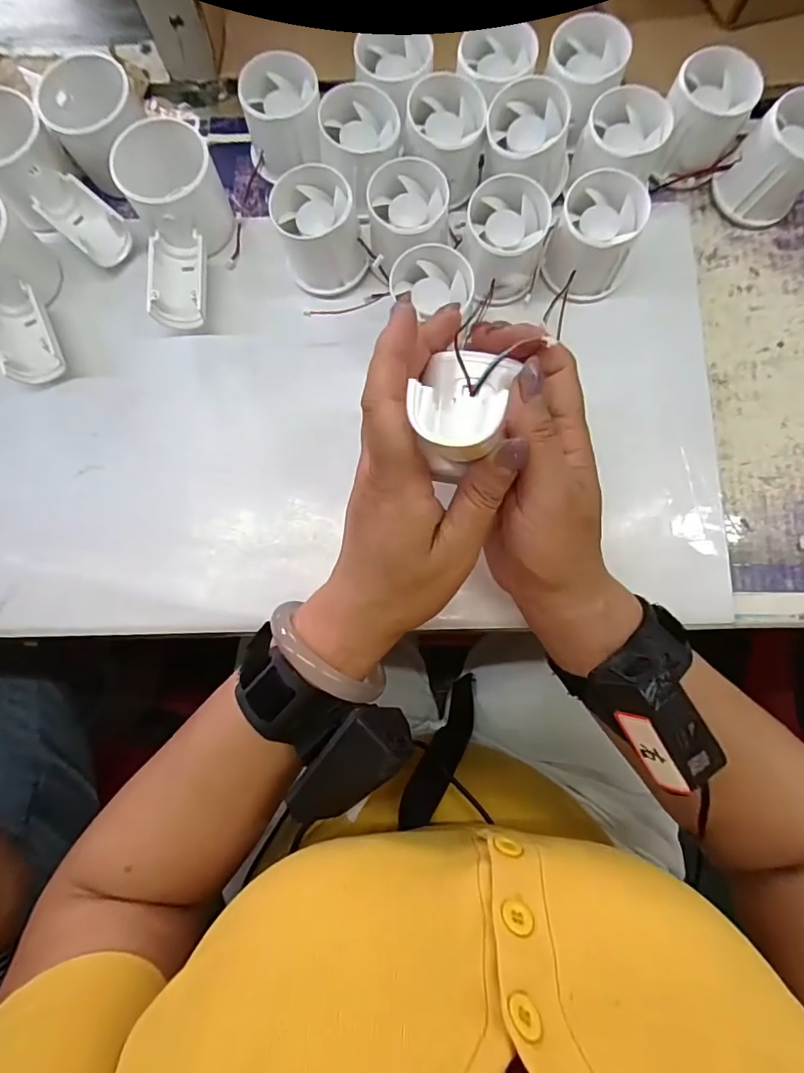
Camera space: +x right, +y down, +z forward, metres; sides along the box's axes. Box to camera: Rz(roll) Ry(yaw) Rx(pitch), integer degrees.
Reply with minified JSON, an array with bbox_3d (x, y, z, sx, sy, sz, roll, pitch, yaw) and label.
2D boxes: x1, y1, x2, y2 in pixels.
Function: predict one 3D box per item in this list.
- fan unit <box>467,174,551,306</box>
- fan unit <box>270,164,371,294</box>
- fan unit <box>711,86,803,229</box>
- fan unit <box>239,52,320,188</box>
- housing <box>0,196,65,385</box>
[{"bbox_3d":[0.065,-0.189,0.324,0.054,0.048,0.056,-7,81,-1],"label":"fan unit"},{"bbox_3d":[-0.053,-0.195,0.326,0.052,0.049,0.061,-23,81,-3],"label":"fan unit"},{"bbox_3d":[0.251,-0.248,0.332,0.057,0.054,0.051,-33,82,-5],"label":"fan unit"},{"bbox_3d":[-0.081,-0.288,0.347,0.051,0.049,0.059,-4,81,0],"label":"fan unit"},{"bbox_3d":[-0.254,-0.162,0.321,0.058,0.053,0.112,-34,82,-5],"label":"housing"}]

